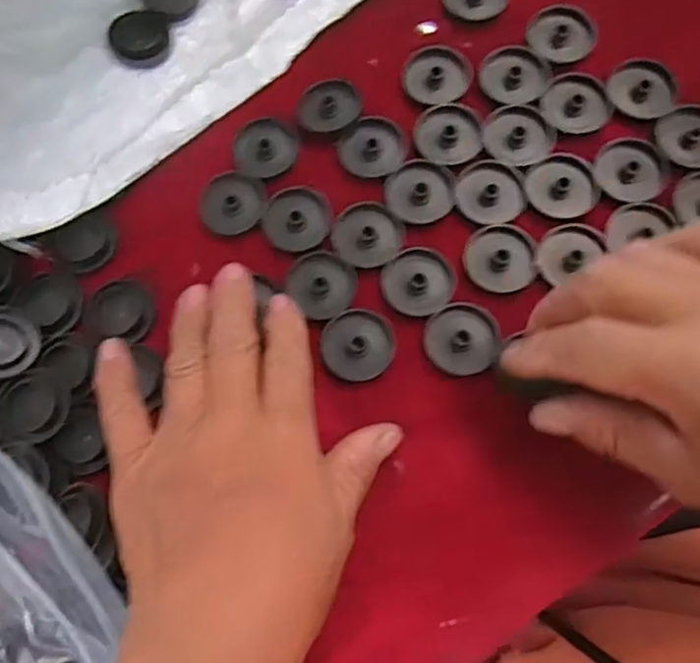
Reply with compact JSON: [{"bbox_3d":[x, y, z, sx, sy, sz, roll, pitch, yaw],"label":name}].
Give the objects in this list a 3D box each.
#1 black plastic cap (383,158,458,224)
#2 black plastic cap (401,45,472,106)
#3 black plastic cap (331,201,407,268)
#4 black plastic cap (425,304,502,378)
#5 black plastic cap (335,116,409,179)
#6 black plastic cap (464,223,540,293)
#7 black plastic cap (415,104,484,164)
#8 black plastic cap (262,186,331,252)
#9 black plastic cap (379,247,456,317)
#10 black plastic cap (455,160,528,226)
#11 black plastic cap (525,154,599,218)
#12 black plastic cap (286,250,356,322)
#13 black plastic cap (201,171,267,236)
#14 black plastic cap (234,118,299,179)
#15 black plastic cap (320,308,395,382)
[{"bbox_3d":[0.034,-0.069,0.313,0.033,0.006,0.032,-1,76,4],"label":"black plastic cap"},{"bbox_3d":[0.044,-0.132,0.330,0.032,0.006,0.035,-1,76,4],"label":"black plastic cap"},{"bbox_3d":[0.008,-0.046,0.309,0.032,0.004,0.032,-1,76,4],"label":"black plastic cap"},{"bbox_3d":[0.051,0.003,0.294,0.033,0.005,0.032,-1,76,4],"label":"black plastic cap"},{"bbox_3d":[0.011,-0.092,0.321,0.032,0.004,0.032,-1,76,4],"label":"black plastic cap"},{"bbox_3d":[0.071,-0.035,0.304,0.033,0.005,0.032,-1,76,4],"label":"black plastic cap"},{"bbox_3d":[0.049,-0.098,0.321,0.032,0.005,0.033,-1,76,4],"label":"black plastic cap"},{"bbox_3d":[-0.026,-0.055,0.316,0.032,0.005,0.032,-1,76,4],"label":"black plastic cap"},{"bbox_3d":[0.032,-0.023,0.302,0.033,0.004,0.031,-7,75,2],"label":"black plastic cap"},{"bbox_3d":[0.068,-0.068,0.310,0.033,0.004,0.032,-1,76,4],"label":"black plastic cap"},{"bbox_3d":[0.102,-0.070,0.310,0.032,0.005,0.032,-1,76,4],"label":"black plastic cap"},{"bbox_3d":[-0.013,-0.023,0.306,0.029,0.004,0.033,-42,77,-7],"label":"black plastic cap"},{"bbox_3d":[-0.058,-0.064,0.319,0.031,0.004,0.032,-1,76,4],"label":"black plastic cap"},{"bbox_3d":[-0.042,-0.093,0.324,0.031,0.004,0.033,-1,76,4],"label":"black plastic cap"},{"bbox_3d":[0.003,0.005,0.296,0.032,0.004,0.032,-1,76,4],"label":"black plastic cap"}]

